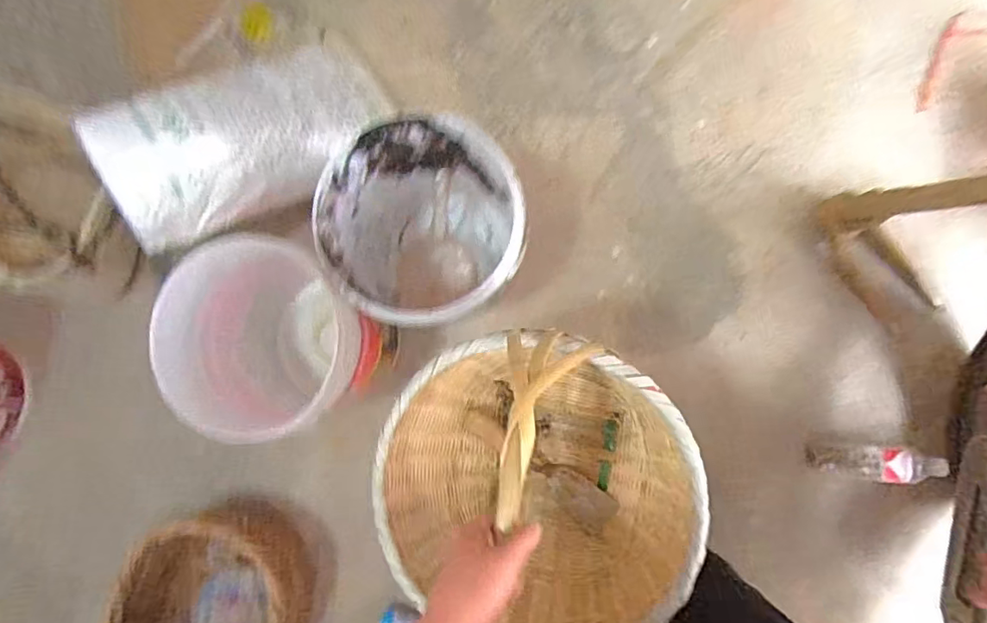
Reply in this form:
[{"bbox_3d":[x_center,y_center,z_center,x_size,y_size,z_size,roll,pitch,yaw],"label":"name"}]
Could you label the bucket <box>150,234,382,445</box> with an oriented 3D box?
[{"bbox_3d":[-0.348,0.052,0.942,0.297,0.325,0.311,-1,84,7],"label":"bucket"}]

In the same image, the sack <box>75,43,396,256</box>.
[{"bbox_3d":[-0.395,-0.306,0.930,0.215,0.146,0.494,43,61,9],"label":"sack"}]

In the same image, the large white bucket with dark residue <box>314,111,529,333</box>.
[{"bbox_3d":[-0.091,-0.122,0.922,0.293,0.326,0.296,-1,84,7],"label":"large white bucket with dark residue"}]

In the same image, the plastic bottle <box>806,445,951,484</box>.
[{"bbox_3d":[0.684,0.271,0.970,0.211,0.053,0.056,2,85,7],"label":"plastic bottle"}]

